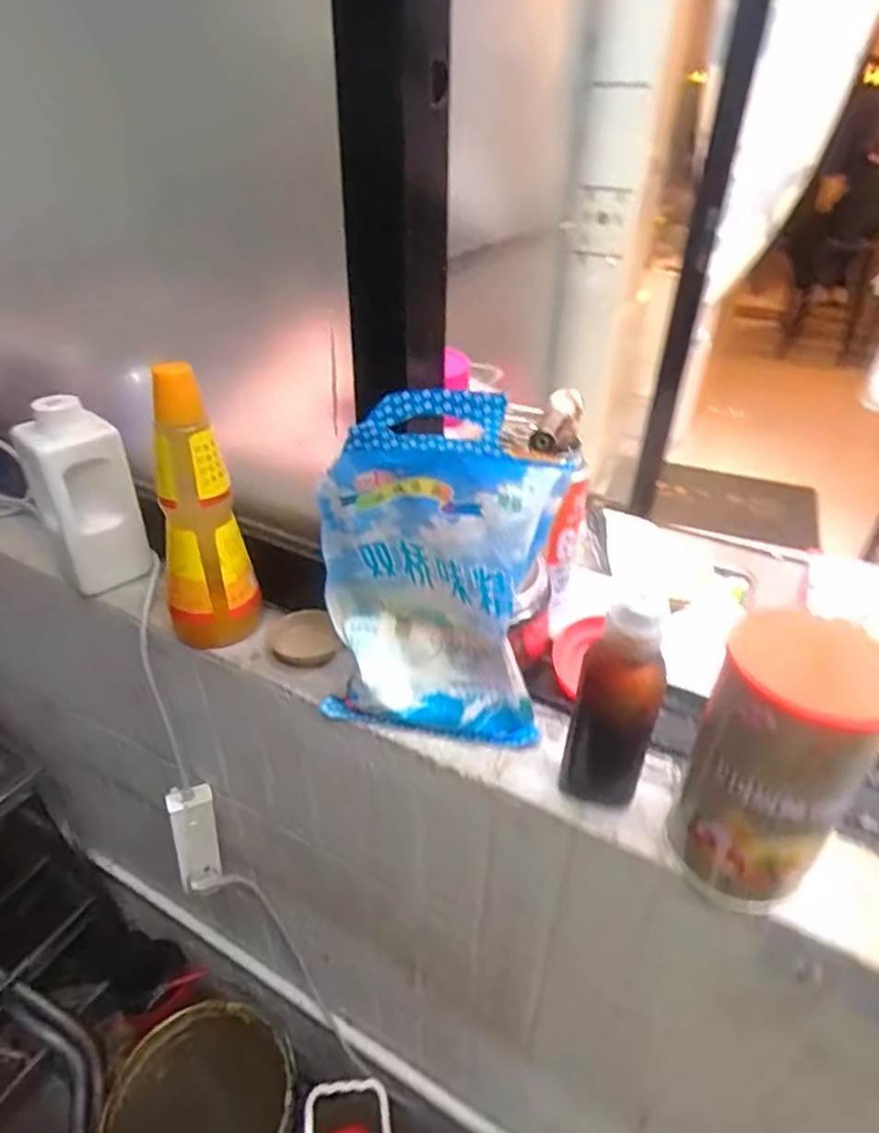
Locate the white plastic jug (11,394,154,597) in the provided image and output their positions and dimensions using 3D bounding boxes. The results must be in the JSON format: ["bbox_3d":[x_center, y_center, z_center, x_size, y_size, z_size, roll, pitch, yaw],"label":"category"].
[{"bbox_3d":[-0.383,-0.076,0.723,0.089,0.197,0.091,-21,40,-29],"label":"white plastic jug"}]

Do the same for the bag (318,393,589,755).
[{"bbox_3d":[-0.002,0.009,0.527,0.177,0.297,0.074,-2,35,-4],"label":"bag"}]

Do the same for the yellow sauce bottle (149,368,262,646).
[{"bbox_3d":[-0.233,-0.052,0.637,0.081,0.271,0.091,-14,37,-21],"label":"yellow sauce bottle"}]

